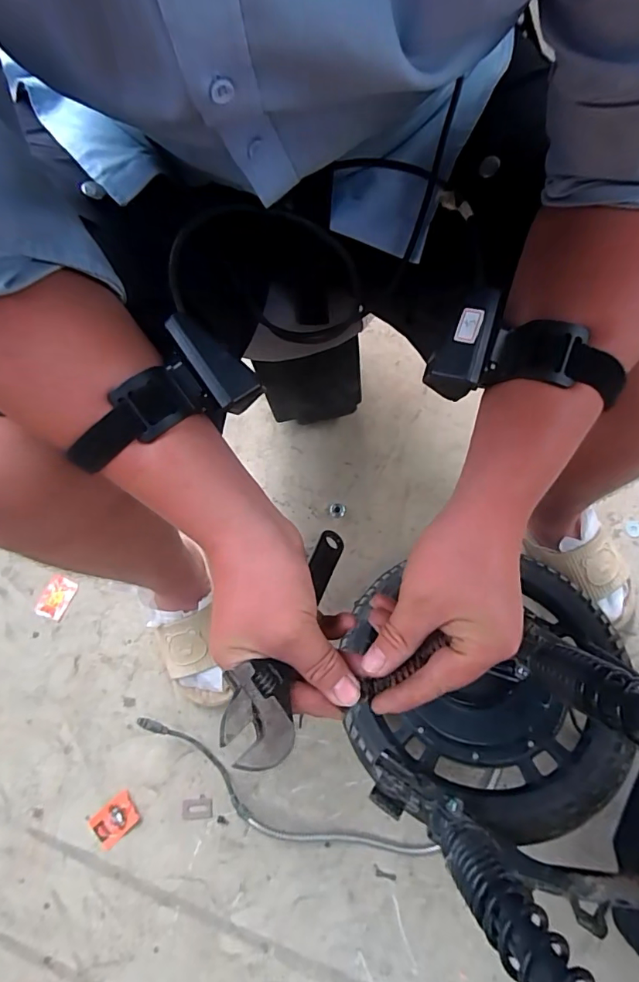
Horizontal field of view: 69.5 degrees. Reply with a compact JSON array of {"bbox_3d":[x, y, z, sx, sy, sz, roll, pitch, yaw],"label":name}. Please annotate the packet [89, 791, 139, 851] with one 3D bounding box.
[{"bbox_3d":[-0.315,0.505,0.703,0.067,0.004,0.051,-39,77,-8],"label":"packet"}]

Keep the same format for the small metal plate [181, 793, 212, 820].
[{"bbox_3d":[-0.188,0.486,0.706,0.046,0.004,0.032,-4,75,1],"label":"small metal plate"}]

